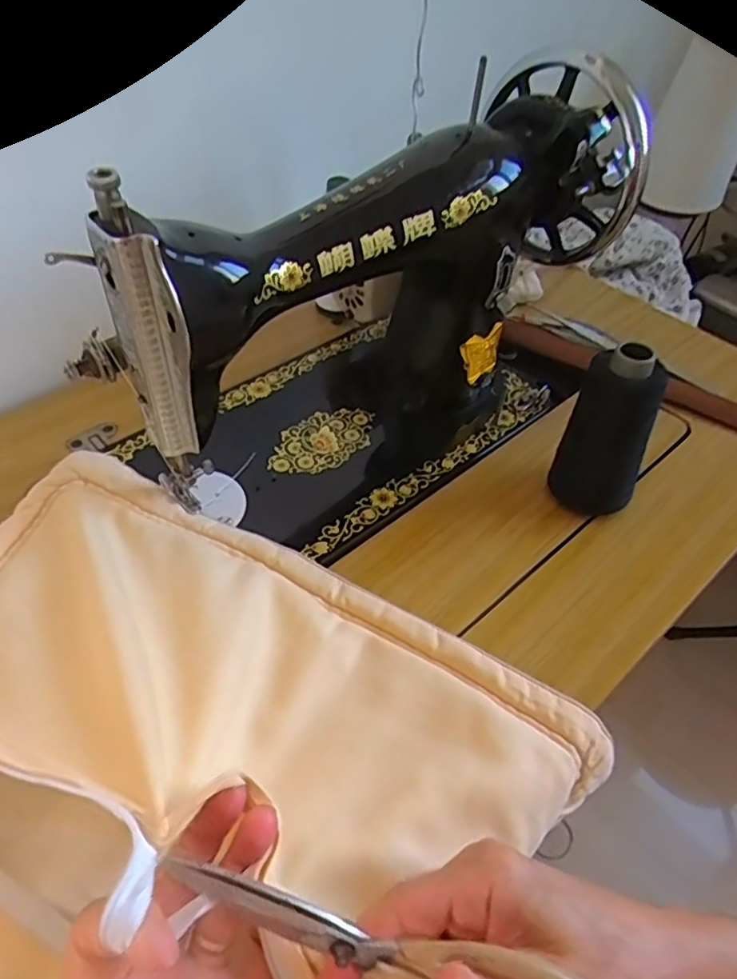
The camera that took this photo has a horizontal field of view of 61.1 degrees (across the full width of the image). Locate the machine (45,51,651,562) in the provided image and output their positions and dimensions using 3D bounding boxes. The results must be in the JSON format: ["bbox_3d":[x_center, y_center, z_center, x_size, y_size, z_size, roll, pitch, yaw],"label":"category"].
[{"bbox_3d":[0.010,-0.114,0.428,0.348,0.246,0.159,-33,58,-28],"label":"machine"}]

